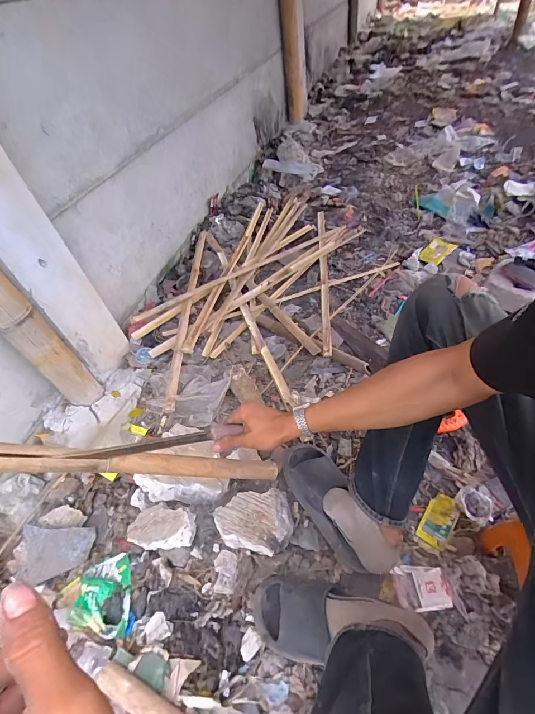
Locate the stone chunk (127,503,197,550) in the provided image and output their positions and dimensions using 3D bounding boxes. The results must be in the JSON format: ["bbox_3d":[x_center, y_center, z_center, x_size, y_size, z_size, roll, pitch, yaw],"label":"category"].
[{"bbox_3d":[-0.238,0.383,0.788,0.162,0.043,0.096,-12,38,17],"label":"stone chunk"}]

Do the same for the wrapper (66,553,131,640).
[{"bbox_3d":[-0.343,0.503,0.742,0.132,0.032,0.143,4,50,14],"label":"wrapper"}]

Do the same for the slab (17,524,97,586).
[{"bbox_3d":[-0.488,0.452,0.801,0.146,0.028,0.108,13,61,-20],"label":"slab"}]

